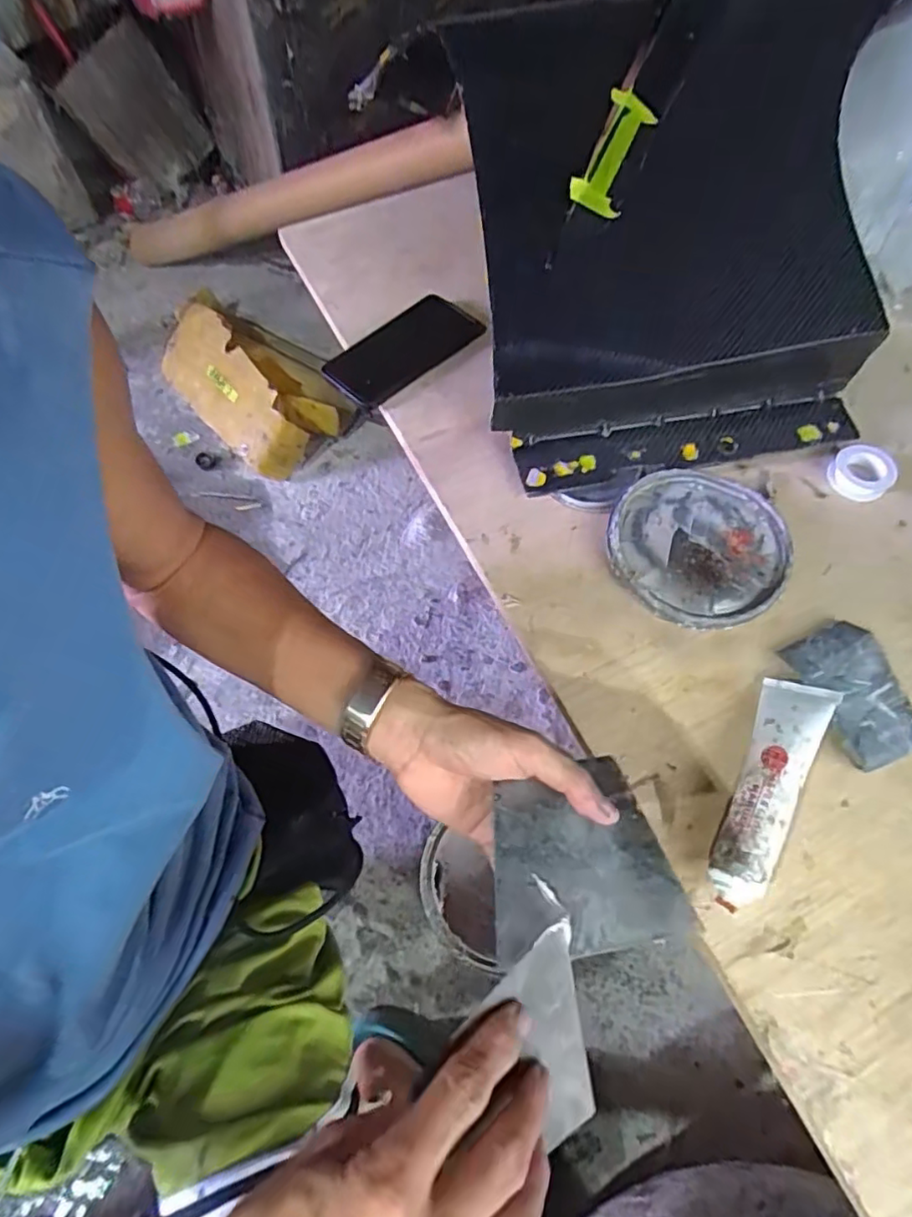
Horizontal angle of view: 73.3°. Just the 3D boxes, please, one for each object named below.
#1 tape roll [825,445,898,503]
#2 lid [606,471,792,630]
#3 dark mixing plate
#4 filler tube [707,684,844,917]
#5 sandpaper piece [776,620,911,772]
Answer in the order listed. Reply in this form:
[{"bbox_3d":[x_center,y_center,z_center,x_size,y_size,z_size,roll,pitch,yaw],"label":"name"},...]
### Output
[{"bbox_3d":[0.372,-0.126,0.560,0.052,0.022,0.050,-1,63,2],"label":"tape roll"},{"bbox_3d":[0.210,-0.055,0.526,0.151,0.019,0.143,-1,63,2],"label":"lid"},{"bbox_3d":[0.063,0.134,0.332,0.095,0.005,0.093,-8,56,-7],"label":"dark mixing plate"},{"bbox_3d":[0.218,0.124,0.427,0.042,0.035,0.171,26,67,14],"label":"filler tube"},{"bbox_3d":[0.302,0.063,0.465,0.066,0.020,0.106,-21,64,-8],"label":"sandpaper piece"}]

